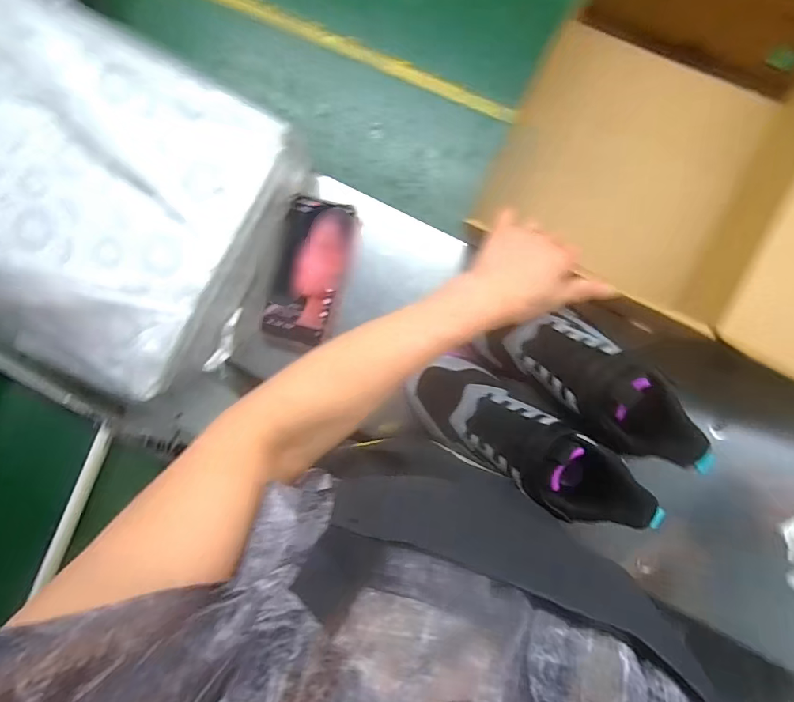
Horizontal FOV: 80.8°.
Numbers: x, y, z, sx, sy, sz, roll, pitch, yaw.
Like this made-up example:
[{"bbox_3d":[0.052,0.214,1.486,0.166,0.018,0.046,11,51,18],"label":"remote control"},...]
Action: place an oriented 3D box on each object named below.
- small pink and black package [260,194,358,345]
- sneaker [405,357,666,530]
[{"bbox_3d":[-0.099,-0.090,0.510,0.085,0.023,0.154,16,90,9],"label":"small pink and black package"},{"bbox_3d":[0.110,0.080,0.414,0.227,0.090,0.080,31,92,9],"label":"sneaker"}]

